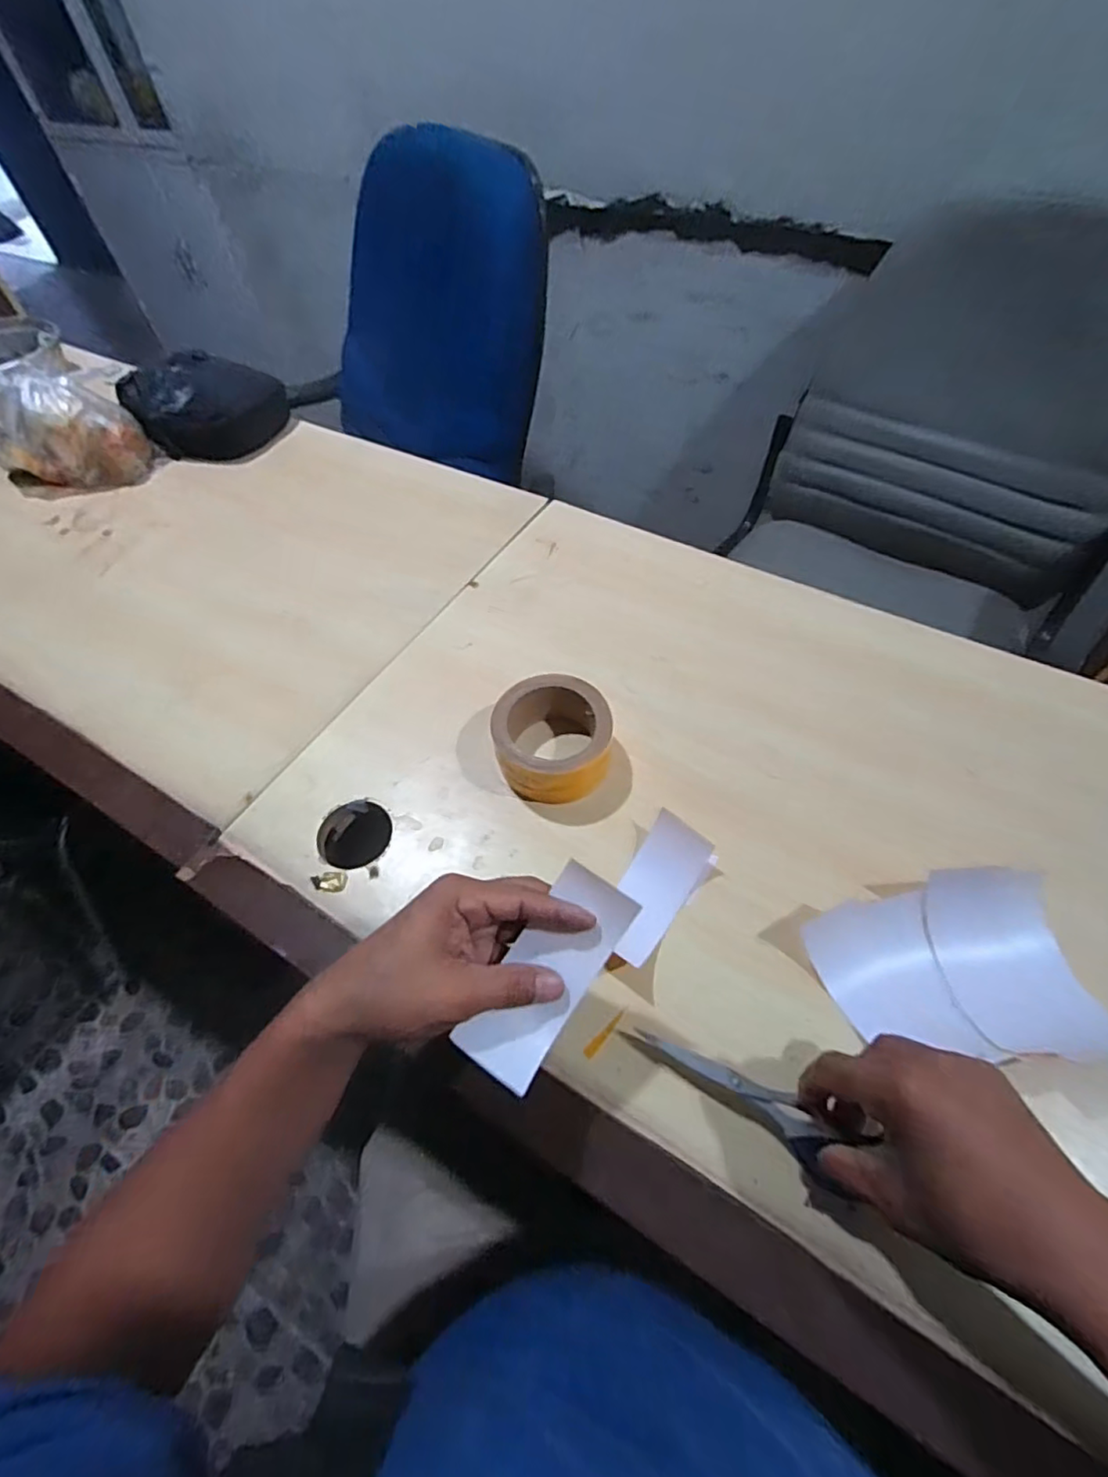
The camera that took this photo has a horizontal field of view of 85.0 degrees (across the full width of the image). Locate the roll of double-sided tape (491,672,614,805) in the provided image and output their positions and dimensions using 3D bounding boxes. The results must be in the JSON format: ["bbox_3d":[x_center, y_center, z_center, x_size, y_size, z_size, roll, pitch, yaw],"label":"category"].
[{"bbox_3d":[-0.001,0.001,0.524,0.099,0.057,0.113,-12,56,-4],"label":"roll of double-sided tape"}]

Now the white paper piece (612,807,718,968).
[{"bbox_3d":[0.076,0.113,0.459,0.048,0.026,0.108,28,62,21],"label":"white paper piece"}]

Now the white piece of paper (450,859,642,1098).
[{"bbox_3d":[-0.003,0.134,0.348,0.049,0.025,0.118,29,72,21],"label":"white piece of paper"}]

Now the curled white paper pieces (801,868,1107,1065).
[{"bbox_3d":[0.268,0.154,0.416,0.164,0.024,0.118,-3,55,2],"label":"curled white paper pieces"}]

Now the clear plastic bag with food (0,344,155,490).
[{"bbox_3d":[-0.659,-0.420,0.806,0.193,0.148,0.100,-5,55,1],"label":"clear plastic bag with food"}]

